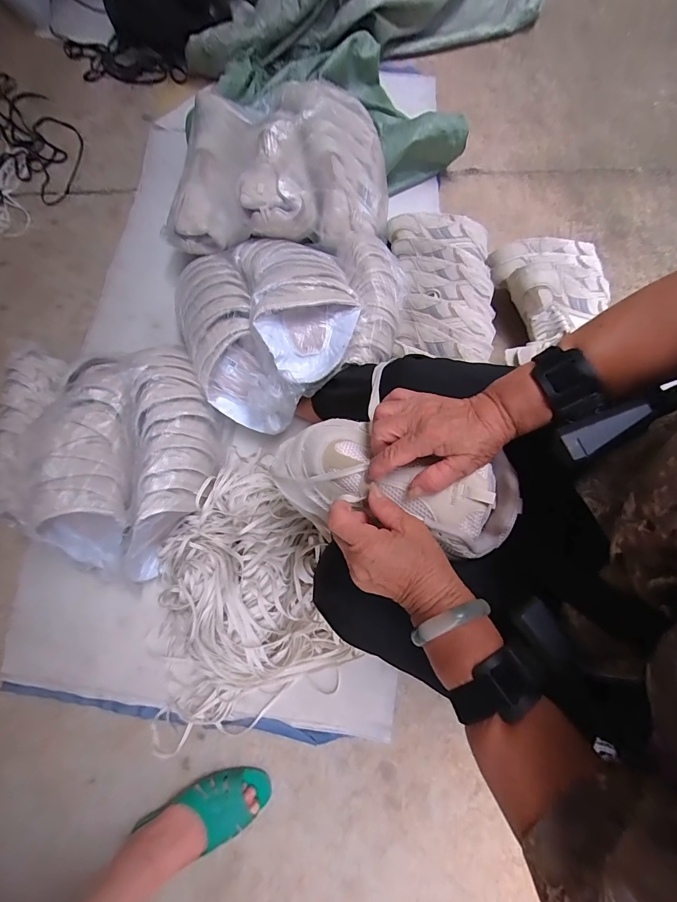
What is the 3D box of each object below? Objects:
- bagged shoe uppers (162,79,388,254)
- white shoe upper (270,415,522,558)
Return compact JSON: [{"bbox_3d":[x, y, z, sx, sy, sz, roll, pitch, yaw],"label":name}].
[{"bbox_3d":[-0.115,-0.602,0.790,0.440,0.120,0.370,5,77,7],"label":"bagged shoe uppers"},{"bbox_3d":[0.050,0.028,0.392,0.251,0.088,0.106,13,75,19],"label":"white shoe upper"}]

